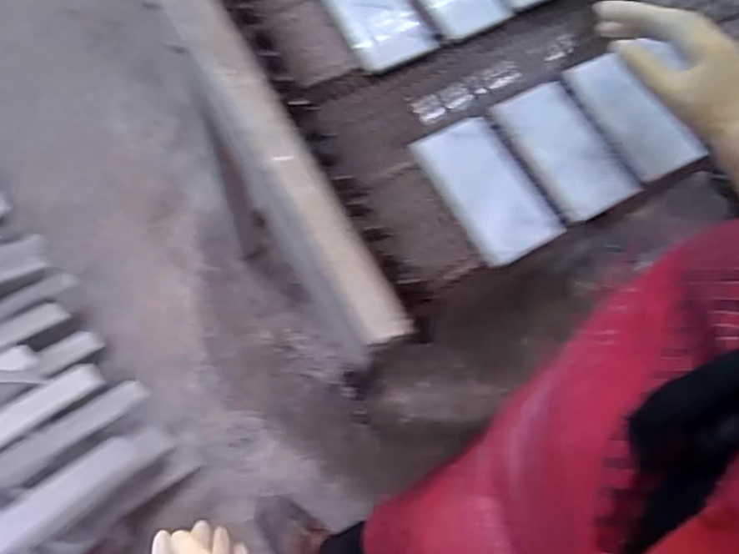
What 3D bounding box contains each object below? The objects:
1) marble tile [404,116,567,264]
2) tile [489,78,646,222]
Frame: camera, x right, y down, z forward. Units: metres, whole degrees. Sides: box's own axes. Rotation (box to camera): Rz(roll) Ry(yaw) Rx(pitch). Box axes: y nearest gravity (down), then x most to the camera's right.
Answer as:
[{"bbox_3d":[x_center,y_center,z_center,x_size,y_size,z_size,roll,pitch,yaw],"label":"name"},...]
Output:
[{"bbox_3d":[0.126,-0.095,0.627,0.095,0.015,0.160,-28,70,-12],"label":"marble tile"},{"bbox_3d":[0.215,-0.142,0.654,0.089,0.011,0.160,-26,70,-11],"label":"tile"}]

